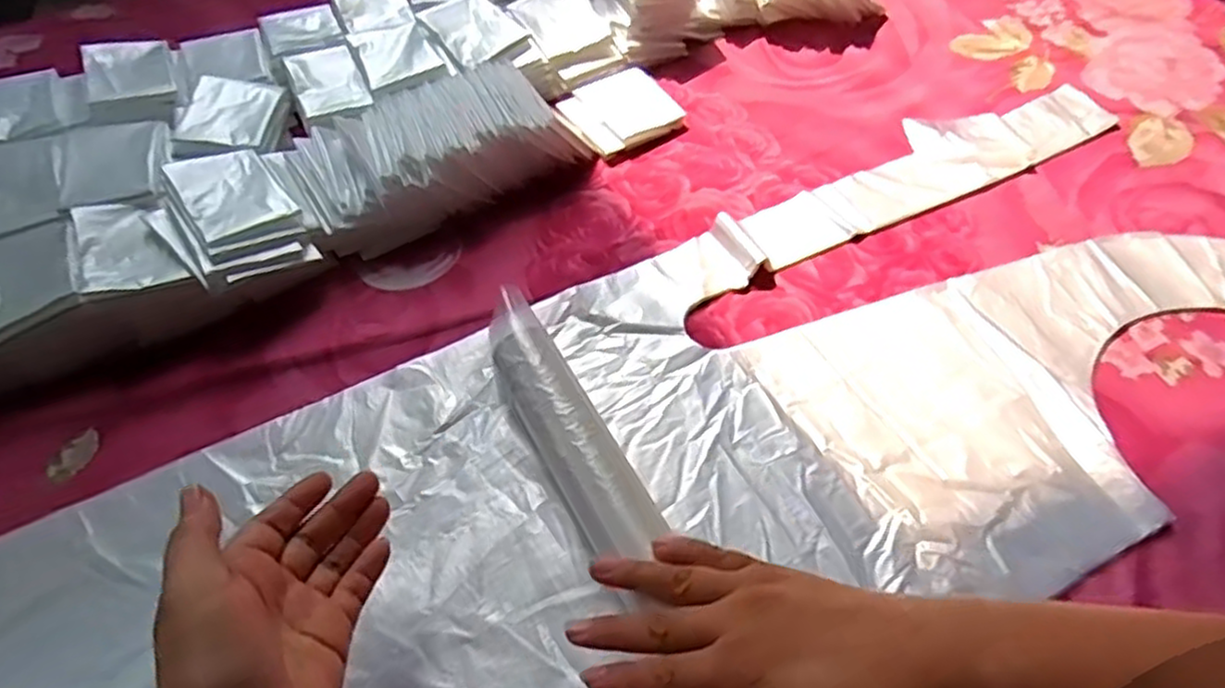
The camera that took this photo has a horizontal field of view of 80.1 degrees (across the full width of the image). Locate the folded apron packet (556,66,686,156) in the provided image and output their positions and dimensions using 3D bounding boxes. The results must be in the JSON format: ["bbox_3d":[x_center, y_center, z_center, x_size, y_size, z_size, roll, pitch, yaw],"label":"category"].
[{"bbox_3d":[0.007,-0.197,0.611,0.086,0.011,0.081,-28,59,-15],"label":"folded apron packet"}]

